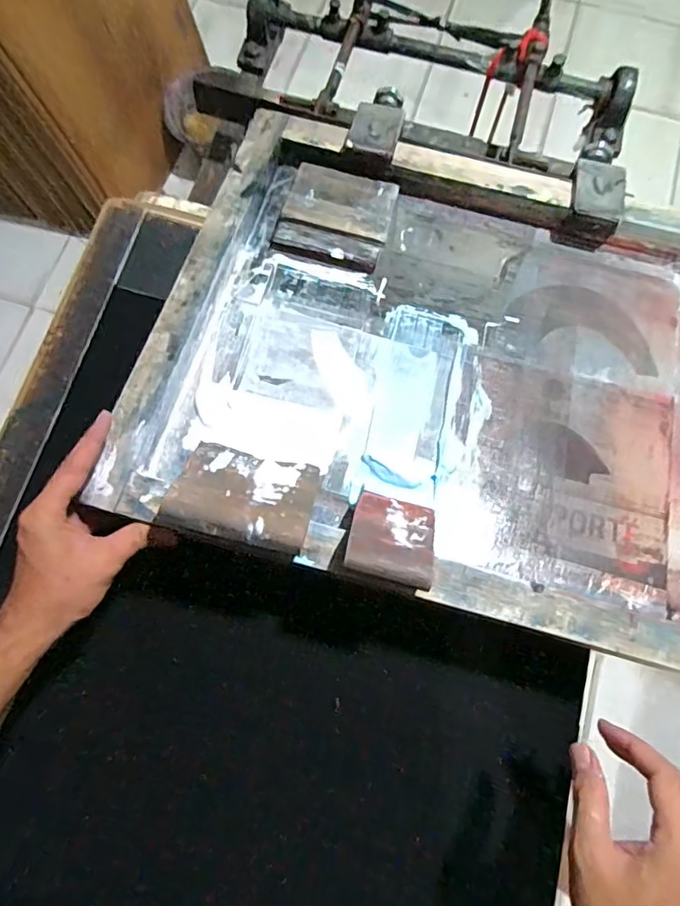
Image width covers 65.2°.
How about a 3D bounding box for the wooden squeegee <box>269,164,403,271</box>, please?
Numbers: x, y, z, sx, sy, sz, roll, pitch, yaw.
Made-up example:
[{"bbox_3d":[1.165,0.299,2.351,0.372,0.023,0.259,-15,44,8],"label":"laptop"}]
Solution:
[{"bbox_3d":[-0.002,-0.251,0.560,0.110,0.015,0.107,15,74,3],"label":"wooden squeegee"}]

